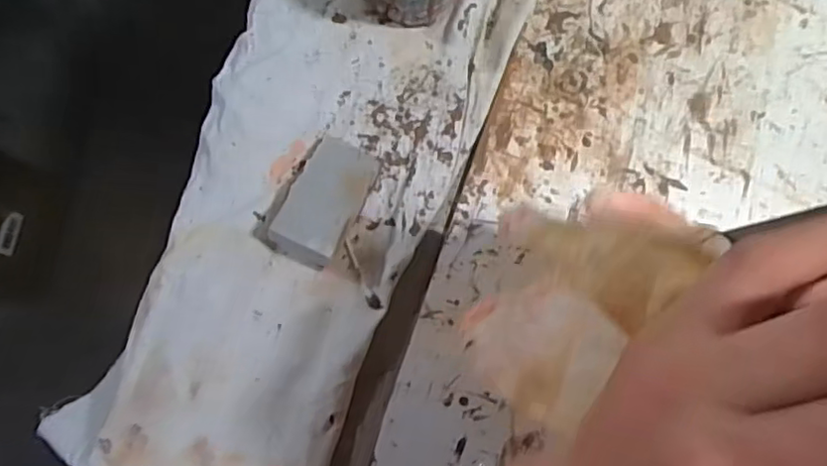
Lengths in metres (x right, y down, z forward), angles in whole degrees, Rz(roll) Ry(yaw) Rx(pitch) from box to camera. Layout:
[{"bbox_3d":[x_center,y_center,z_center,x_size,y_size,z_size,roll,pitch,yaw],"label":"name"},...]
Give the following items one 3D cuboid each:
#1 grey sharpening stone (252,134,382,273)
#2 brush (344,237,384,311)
[{"bbox_3d":[-0.054,-0.019,0.371,0.044,0.026,0.075,32,81,-1],"label":"grey sharpening stone"},{"bbox_3d":[-0.031,0.024,0.375,0.007,0.005,0.046,-25,86,-8],"label":"brush"}]

